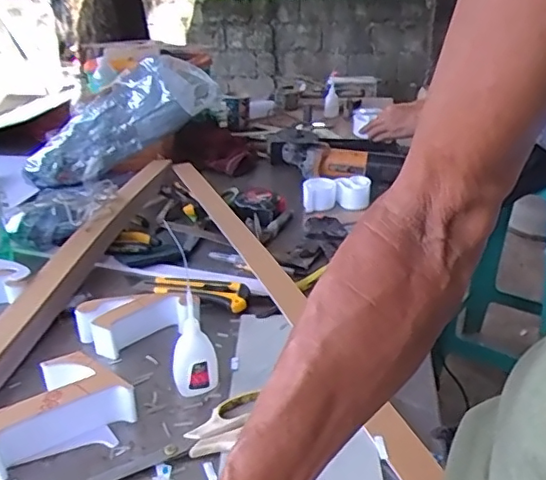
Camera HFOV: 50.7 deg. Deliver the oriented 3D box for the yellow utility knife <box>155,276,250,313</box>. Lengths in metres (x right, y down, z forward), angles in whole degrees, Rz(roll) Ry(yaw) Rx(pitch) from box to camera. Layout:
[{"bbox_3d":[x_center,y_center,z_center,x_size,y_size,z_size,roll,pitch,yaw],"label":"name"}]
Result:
[{"bbox_3d":[-0.097,0.065,0.759,0.135,0.016,0.046,7,27,19],"label":"yellow utility knife"}]

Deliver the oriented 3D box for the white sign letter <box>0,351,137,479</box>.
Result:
[{"bbox_3d":[-0.212,0.158,0.533,0.149,0.049,0.091,-17,30,-29],"label":"white sign letter"}]

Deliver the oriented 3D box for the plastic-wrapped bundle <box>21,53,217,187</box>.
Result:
[{"bbox_3d":[-0.315,-0.239,1.172,0.397,0.137,0.127,-34,31,-4],"label":"plastic-wrapped bundle"}]

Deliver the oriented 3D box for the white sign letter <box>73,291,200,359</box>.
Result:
[{"bbox_3d":[-0.162,0.092,0.680,0.122,0.042,0.065,-18,30,-31],"label":"white sign letter"}]

